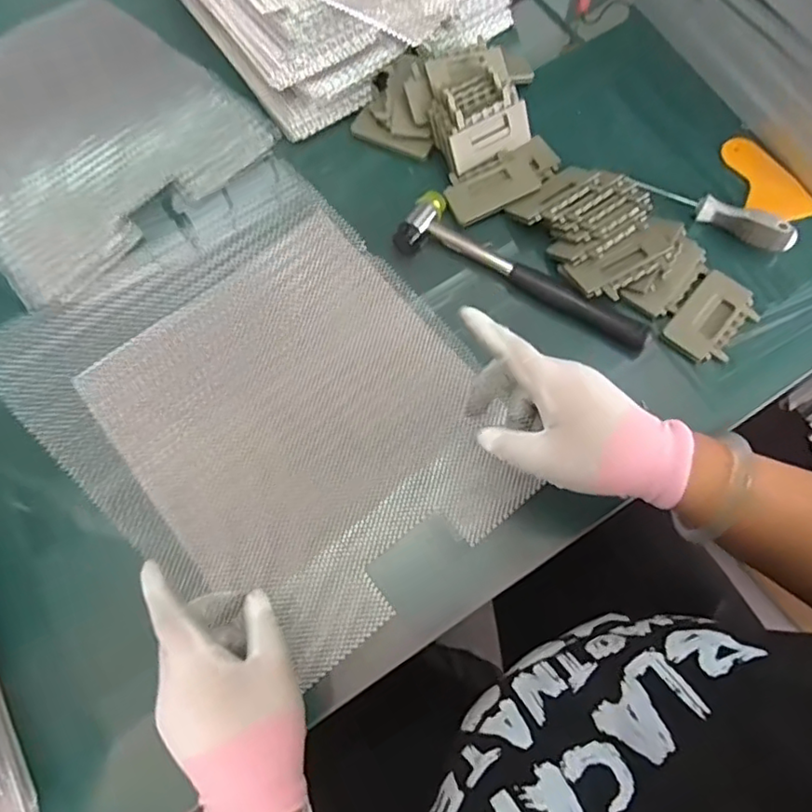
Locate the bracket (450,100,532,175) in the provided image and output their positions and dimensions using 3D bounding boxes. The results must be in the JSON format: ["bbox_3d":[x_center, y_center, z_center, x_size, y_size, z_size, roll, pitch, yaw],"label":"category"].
[{"bbox_3d":[0.082,-0.258,0.579,0.086,0.038,0.011,-31,34,-9],"label":"bracket"}]

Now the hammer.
[{"bbox_3d":[0.106,-0.119,0.546,0.241,0.030,0.055,28,73,12],"label":"hammer"}]

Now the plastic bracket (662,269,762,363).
[{"bbox_3d":[0.270,-0.076,0.527,0.056,0.011,0.085,40,75,15],"label":"plastic bracket"}]

